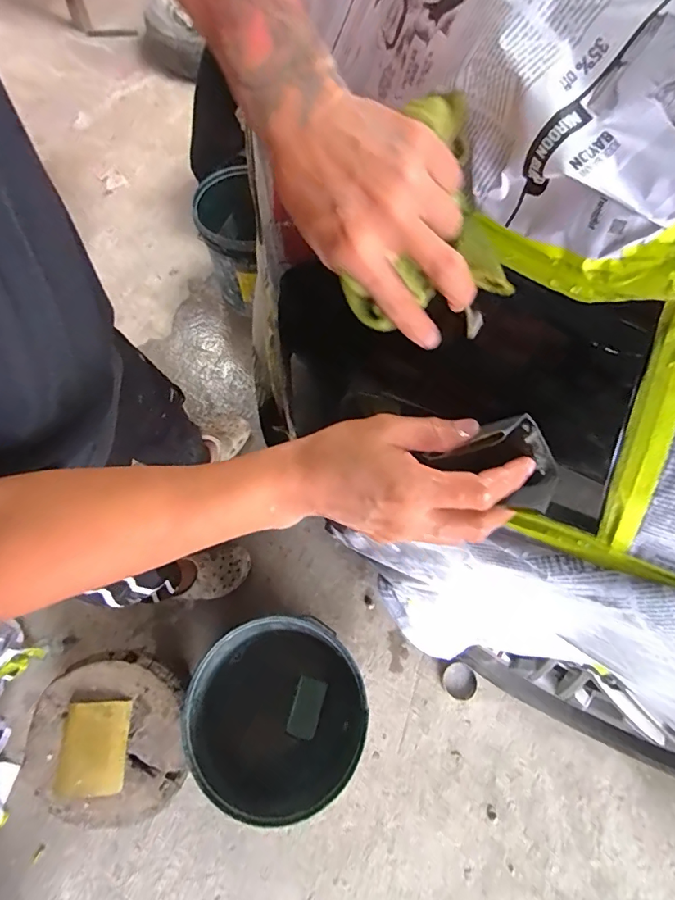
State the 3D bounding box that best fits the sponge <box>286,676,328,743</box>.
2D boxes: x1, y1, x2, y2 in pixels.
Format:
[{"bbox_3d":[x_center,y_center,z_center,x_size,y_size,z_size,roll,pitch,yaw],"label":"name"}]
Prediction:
[{"bbox_3d":[-0.063,0.527,0.952,0.060,0.031,0.104,17,64,4],"label":"sponge"}]

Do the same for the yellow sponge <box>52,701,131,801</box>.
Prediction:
[{"bbox_3d":[-0.426,0.522,0.811,0.108,0.022,0.142,0,65,-1],"label":"yellow sponge"}]

